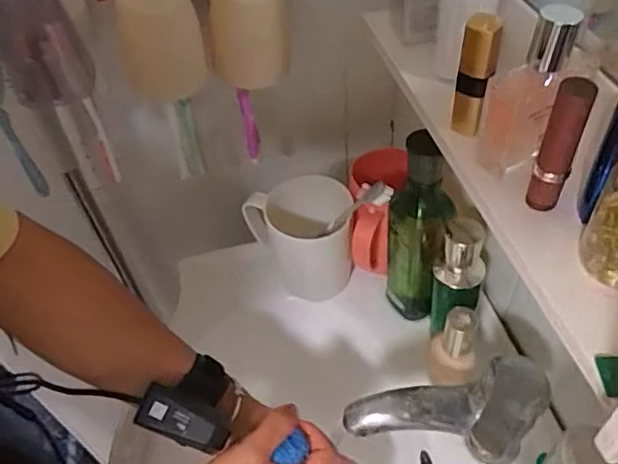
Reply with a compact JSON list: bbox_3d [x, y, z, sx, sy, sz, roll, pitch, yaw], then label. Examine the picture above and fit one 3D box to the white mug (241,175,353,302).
[{"bbox_3d":[-0.006,0.010,0.619,0.103,0.107,0.085,-14,49,-6],"label":"white mug"}]

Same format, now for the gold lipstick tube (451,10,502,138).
[{"bbox_3d":[0.107,-0.099,0.371,0.022,0.077,0.021,9,51,13],"label":"gold lipstick tube"}]

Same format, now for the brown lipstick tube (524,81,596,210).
[{"bbox_3d":[0.140,-0.046,0.324,0.019,0.081,0.017,14,53,18],"label":"brown lipstick tube"}]

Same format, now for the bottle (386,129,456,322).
[{"bbox_3d":[0.101,0.004,0.539,0.054,0.209,0.045,5,50,10],"label":"bottle"}]

